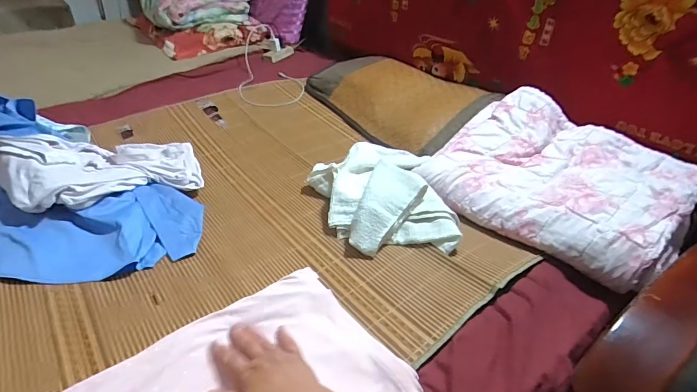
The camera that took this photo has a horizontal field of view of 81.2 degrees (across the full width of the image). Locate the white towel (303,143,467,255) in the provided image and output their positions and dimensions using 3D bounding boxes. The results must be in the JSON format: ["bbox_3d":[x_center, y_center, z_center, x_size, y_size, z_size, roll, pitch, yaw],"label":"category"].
[{"bbox_3d":[0.055,-0.020,0.797,0.240,0.076,0.347,-3,35,-8],"label":"white towel"}]

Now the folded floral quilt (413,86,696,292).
[{"bbox_3d":[0.397,-0.049,0.793,0.353,0.110,0.451,-26,43,-34],"label":"folded floral quilt"}]

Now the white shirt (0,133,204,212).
[{"bbox_3d":[-0.504,-0.065,0.810,0.373,0.091,0.248,-17,39,-26],"label":"white shirt"}]

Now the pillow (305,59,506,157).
[{"bbox_3d":[0.112,-0.289,1.171,0.299,0.099,0.572,-25,43,-34],"label":"pillow"}]

